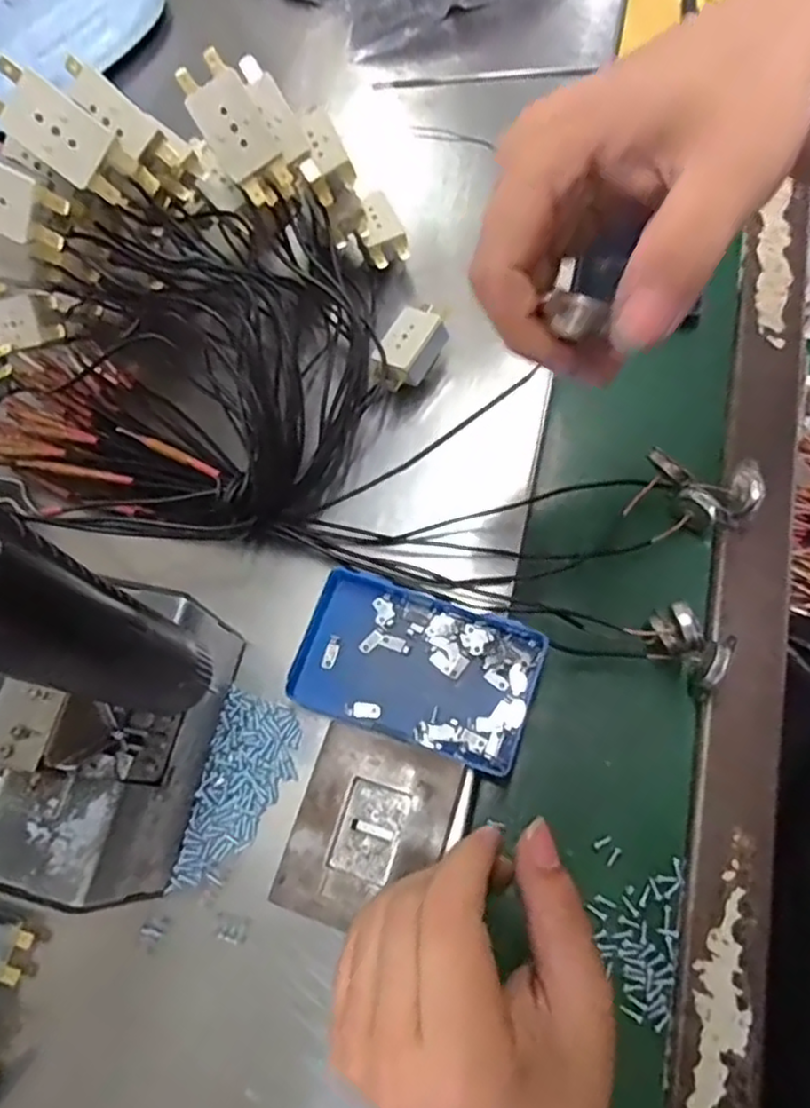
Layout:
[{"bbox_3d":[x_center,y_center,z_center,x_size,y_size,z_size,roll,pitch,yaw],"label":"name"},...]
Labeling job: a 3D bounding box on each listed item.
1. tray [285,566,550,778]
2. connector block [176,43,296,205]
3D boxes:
[{"bbox_3d":[0.005,0.057,0.346,0.114,0.026,0.071,20,71,7],"label":"tray"},{"bbox_3d":[-0.074,-0.193,0.314,0.035,0.019,0.061,-46,121,-15],"label":"connector block"}]

